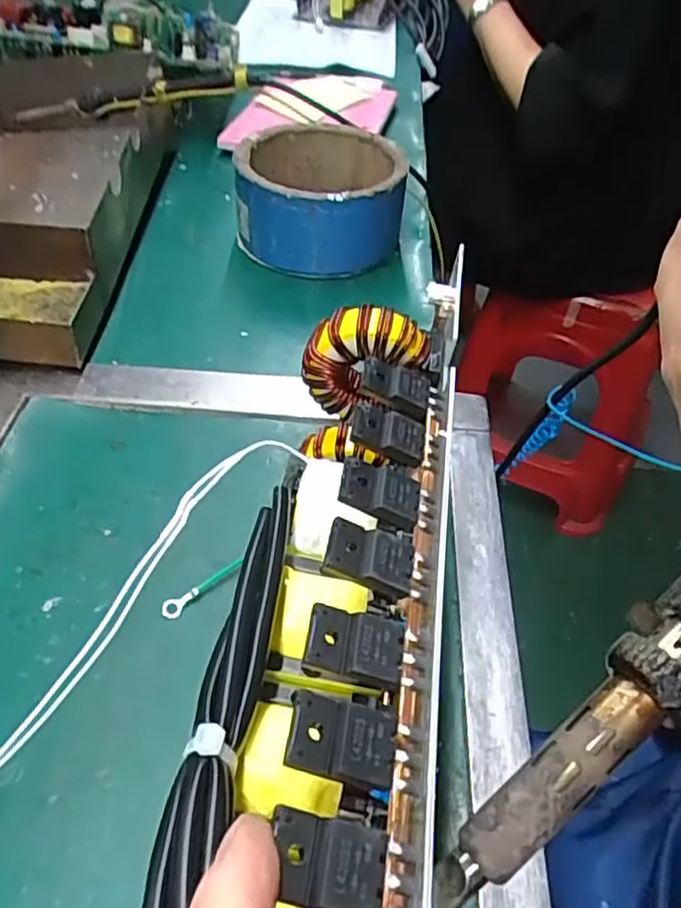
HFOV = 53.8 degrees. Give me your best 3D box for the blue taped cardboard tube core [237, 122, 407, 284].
[{"bbox_3d":[-0.015,-0.186,0.492,0.113,0.064,0.116,2,46,-1],"label":"blue taped cardboard tube core"}]

